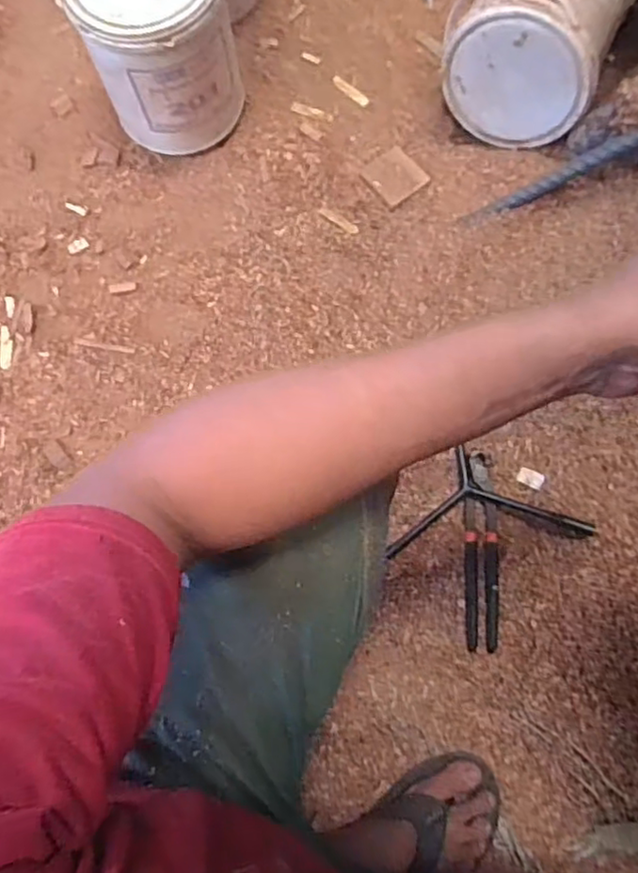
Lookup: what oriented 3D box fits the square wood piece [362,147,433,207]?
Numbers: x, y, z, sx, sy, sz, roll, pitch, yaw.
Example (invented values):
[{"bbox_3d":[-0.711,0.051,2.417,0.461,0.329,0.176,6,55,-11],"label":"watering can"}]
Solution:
[{"bbox_3d":[0.101,-0.341,0.835,0.065,0.007,0.071,-37,79,-7],"label":"square wood piece"}]

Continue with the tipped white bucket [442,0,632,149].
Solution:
[{"bbox_3d":[0.265,-0.500,0.757,0.177,0.153,0.223,23,78,6],"label":"tipped white bucket"}]

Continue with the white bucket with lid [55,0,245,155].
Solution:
[{"bbox_3d":[-0.189,-0.480,0.781,0.167,0.216,0.174,0,77,1],"label":"white bucket with lid"}]

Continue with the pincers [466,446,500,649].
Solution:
[{"bbox_3d":[0.185,0.129,0.725,0.035,0.012,0.218,2,77,1],"label":"pincers"}]

